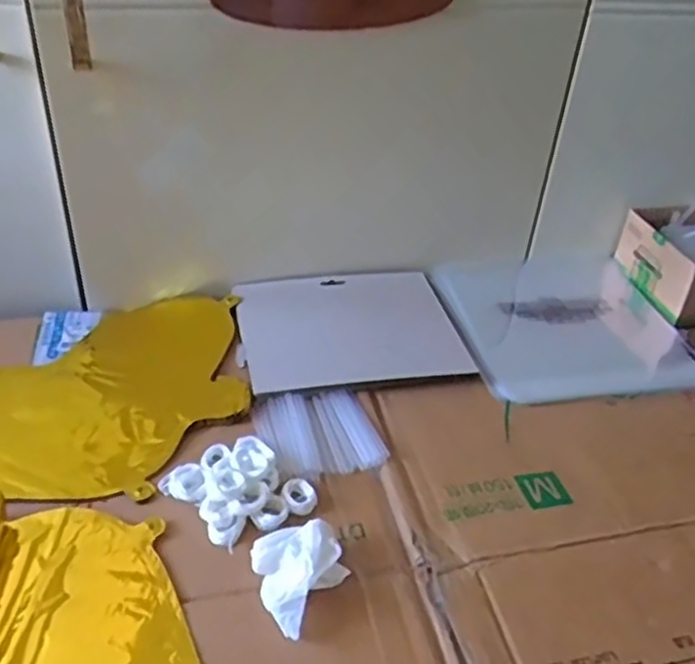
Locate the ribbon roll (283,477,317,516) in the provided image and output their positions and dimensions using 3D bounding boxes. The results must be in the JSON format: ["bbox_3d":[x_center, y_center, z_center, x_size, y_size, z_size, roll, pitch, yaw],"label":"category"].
[{"bbox_3d":[-0.033,0.115,0.510,0.023,0.006,0.029,-8,39,-17],"label":"ribbon roll"}]

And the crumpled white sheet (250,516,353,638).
[{"bbox_3d":[-0.026,0.149,0.447,0.054,0.022,0.065,-10,39,-20],"label":"crumpled white sheet"}]

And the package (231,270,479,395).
[{"bbox_3d":[0.002,-0.005,0.667,0.192,0.009,0.166,-4,38,-13],"label":"package"}]

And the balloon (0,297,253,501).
[{"bbox_3d":[-0.284,0.047,0.575,0.386,0.023,0.229,-1,37,-8],"label":"balloon"}]

